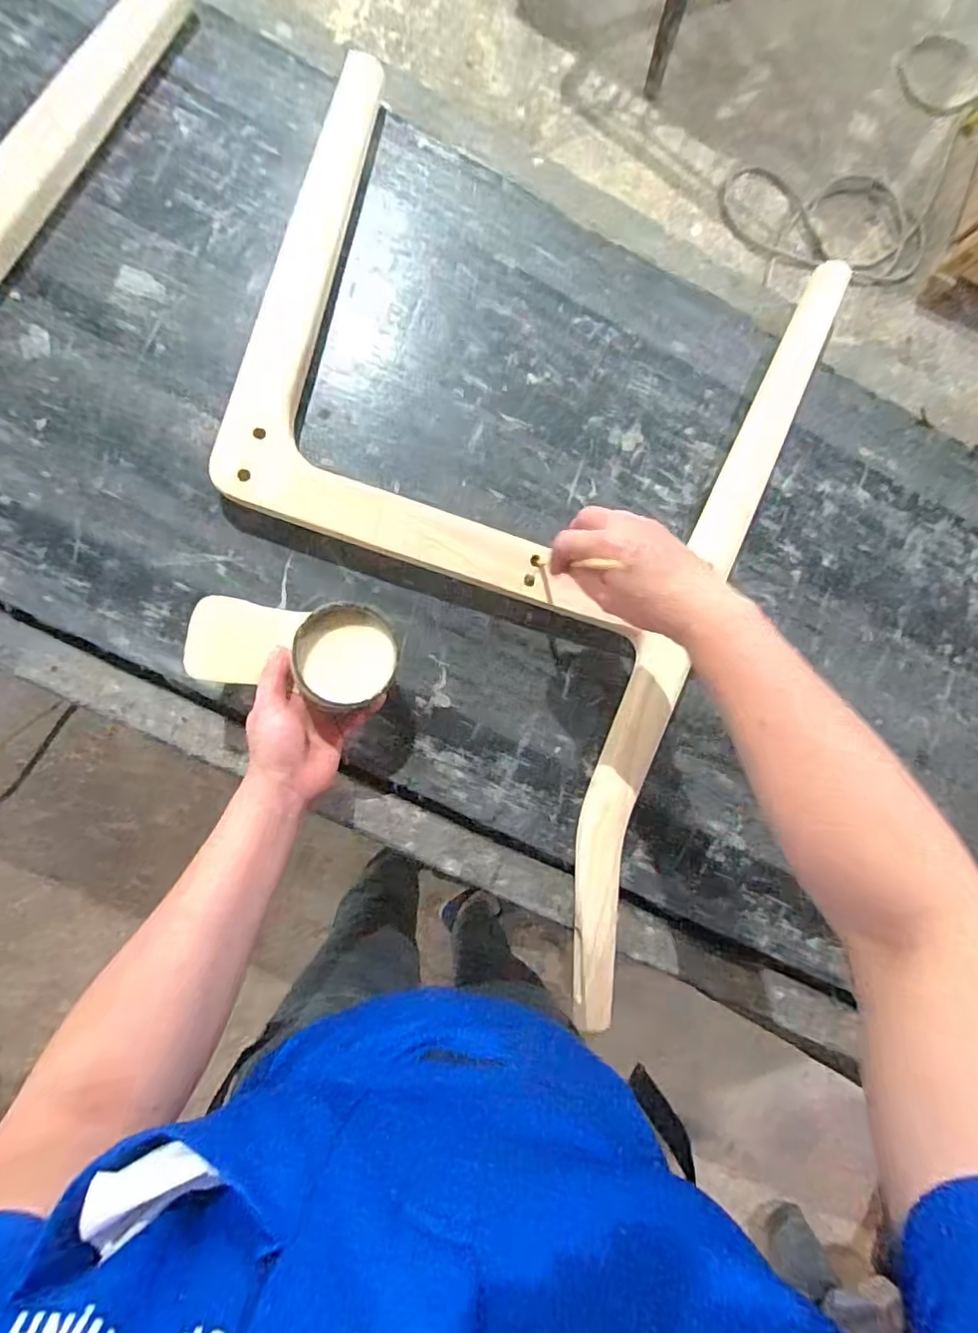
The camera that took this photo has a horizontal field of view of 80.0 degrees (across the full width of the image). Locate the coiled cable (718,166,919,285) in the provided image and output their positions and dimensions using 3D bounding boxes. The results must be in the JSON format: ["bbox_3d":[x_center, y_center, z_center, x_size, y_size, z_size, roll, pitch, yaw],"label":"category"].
[{"bbox_3d":[0.771,-1.020,1.319,0.500,0.065,0.250,2,85,-5],"label":"coiled cable"}]

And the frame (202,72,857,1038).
[{"bbox_3d":[-0.001,-0.110,0.542,0.513,0.026,0.743,17,86,-6],"label":"frame"}]

